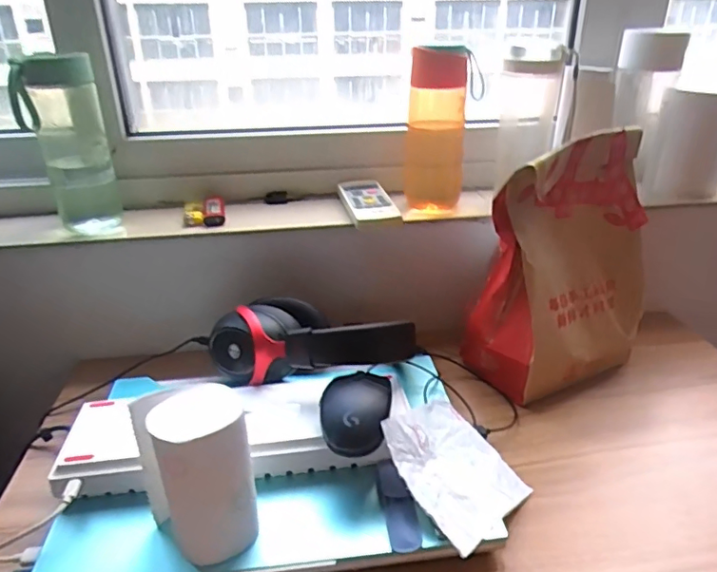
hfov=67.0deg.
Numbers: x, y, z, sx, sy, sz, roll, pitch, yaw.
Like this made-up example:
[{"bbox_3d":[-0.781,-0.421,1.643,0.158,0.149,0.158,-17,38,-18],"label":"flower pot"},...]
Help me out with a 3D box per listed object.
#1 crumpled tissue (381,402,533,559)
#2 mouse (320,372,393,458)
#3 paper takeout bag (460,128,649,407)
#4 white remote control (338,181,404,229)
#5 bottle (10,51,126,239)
[{"bbox_3d":[0.086,0.150,0.466,0.118,0.027,0.118,-10,43,-45],"label":"crumpled tissue"},{"bbox_3d":[-0.001,0.103,0.475,0.058,0.031,0.090,1,26,4],"label":"mouse"},{"bbox_3d":[0.231,-0.026,0.598,0.187,0.253,0.100,-16,30,-29],"label":"paper takeout bag"},{"bbox_3d":[0.012,-0.101,0.668,0.058,0.019,0.133,-6,27,-11],"label":"white remote control"},{"bbox_3d":[-0.326,-0.156,0.615,0.079,0.189,0.075,-11,28,-20],"label":"bottle"}]

